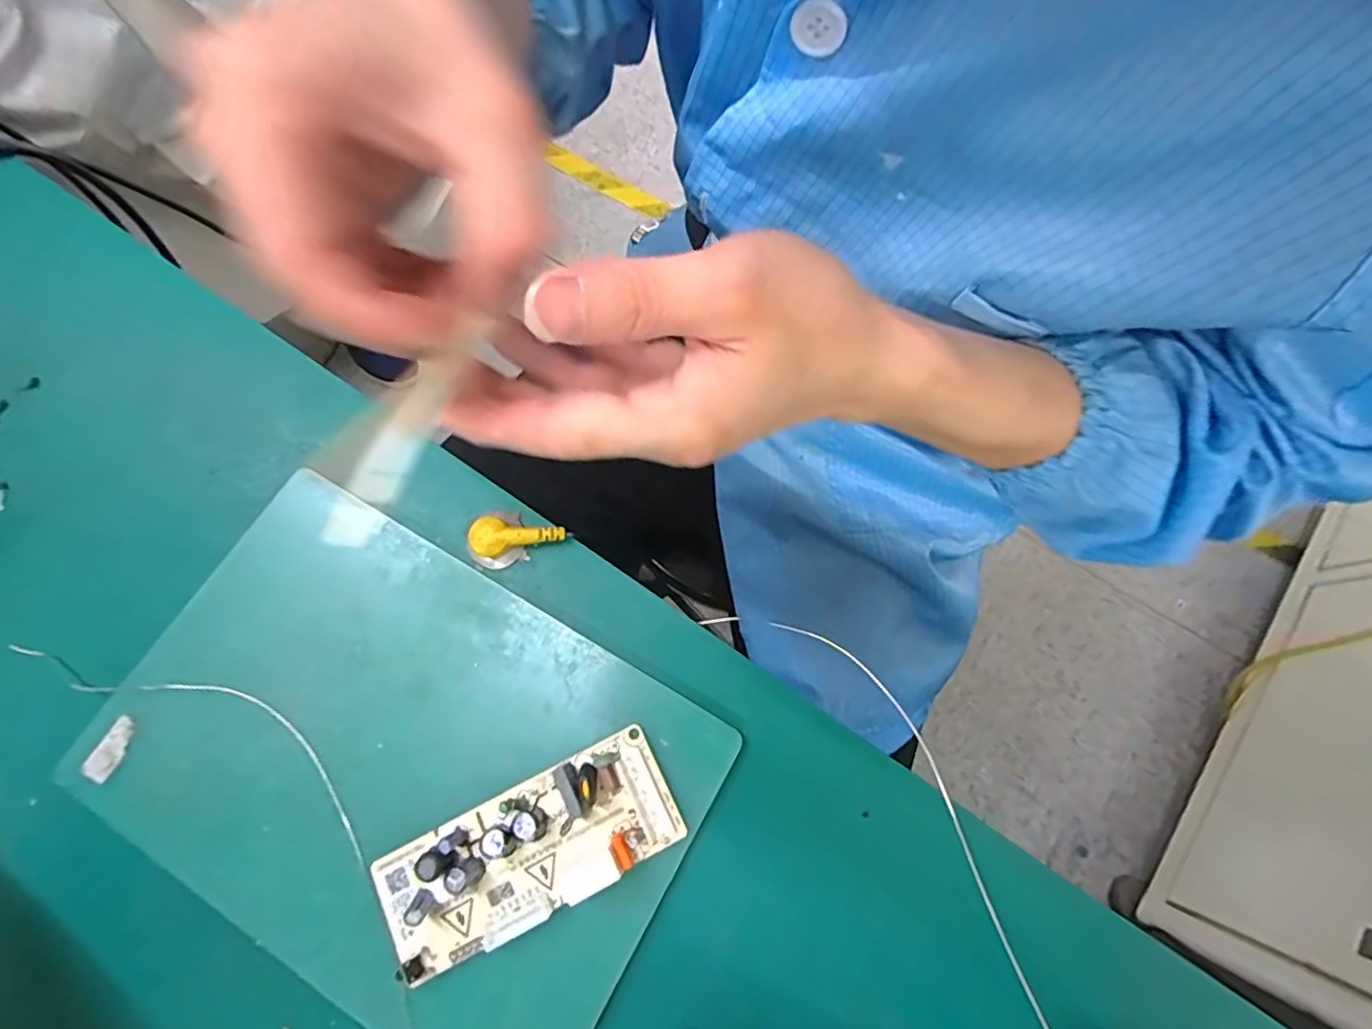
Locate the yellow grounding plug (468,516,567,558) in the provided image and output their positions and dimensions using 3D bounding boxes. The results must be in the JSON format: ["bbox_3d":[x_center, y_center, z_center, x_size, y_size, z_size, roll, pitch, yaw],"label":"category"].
[{"bbox_3d":[-0.070,0.008,0.253,0.038,0.012,0.016,-11,72,-2],"label":"yellow grounding plug"}]

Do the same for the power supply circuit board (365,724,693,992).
[{"bbox_3d":[-0.055,0.117,0.210,0.104,0.018,0.041,-26,73,-7],"label":"power supply circuit board"}]

